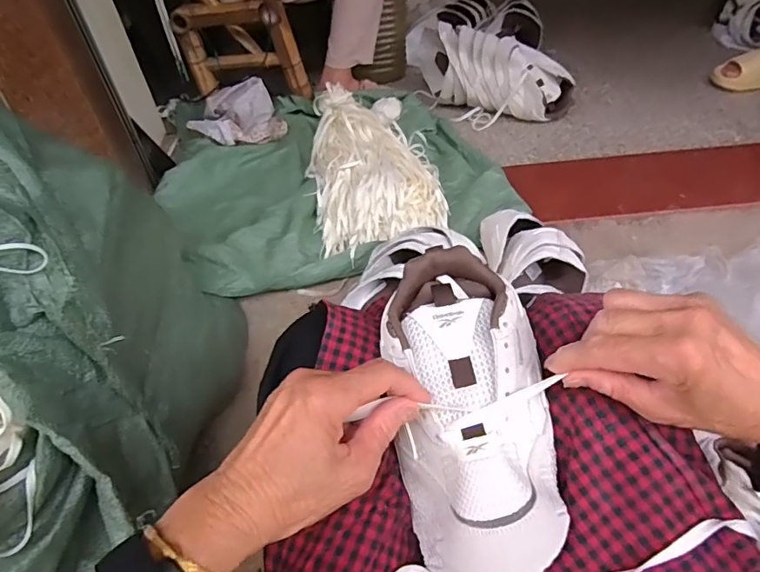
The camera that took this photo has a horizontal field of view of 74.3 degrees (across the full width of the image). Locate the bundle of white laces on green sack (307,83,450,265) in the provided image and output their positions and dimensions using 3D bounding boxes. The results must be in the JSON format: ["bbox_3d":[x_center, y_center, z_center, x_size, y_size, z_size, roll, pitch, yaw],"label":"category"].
[{"bbox_3d":[-0.018,-0.293,1.125,0.279,0.077,0.528,-6,46,0],"label":"bundle of white laces on green sack"}]

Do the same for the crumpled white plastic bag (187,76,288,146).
[{"bbox_3d":[-0.381,-0.439,1.295,0.210,0.103,0.191,-30,50,-21],"label":"crumpled white plastic bag"}]

